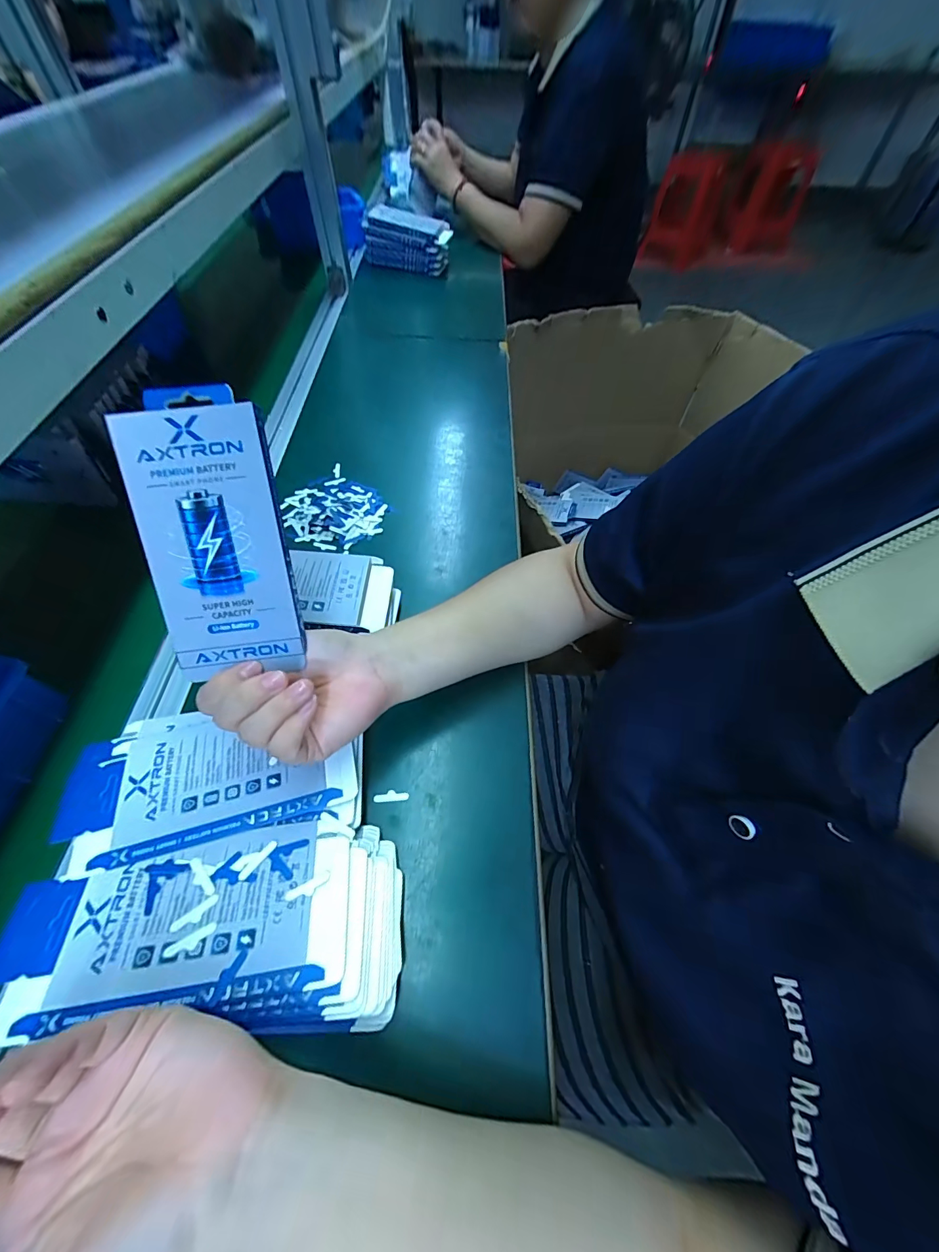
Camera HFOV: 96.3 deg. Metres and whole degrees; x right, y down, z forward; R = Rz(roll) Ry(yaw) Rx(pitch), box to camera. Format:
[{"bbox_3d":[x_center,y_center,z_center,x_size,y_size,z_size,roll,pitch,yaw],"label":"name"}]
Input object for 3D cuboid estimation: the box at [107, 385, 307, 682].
[{"bbox_3d":[-0.149,-0.054,0.252,0.079,0.163,0.014,-7,14,-4],"label":"box"}]

